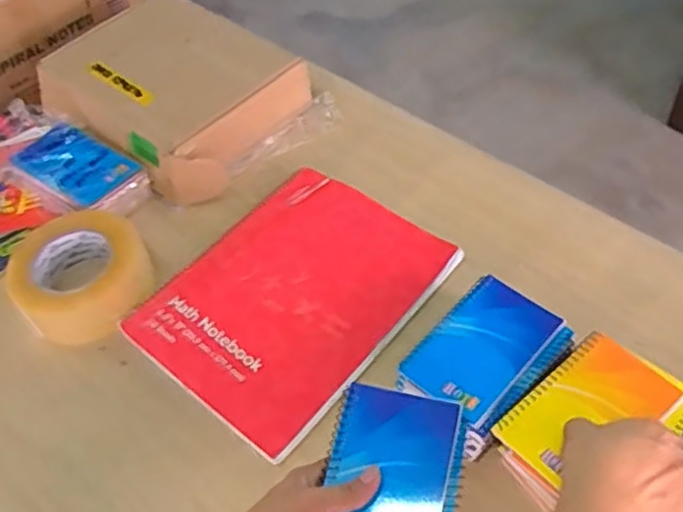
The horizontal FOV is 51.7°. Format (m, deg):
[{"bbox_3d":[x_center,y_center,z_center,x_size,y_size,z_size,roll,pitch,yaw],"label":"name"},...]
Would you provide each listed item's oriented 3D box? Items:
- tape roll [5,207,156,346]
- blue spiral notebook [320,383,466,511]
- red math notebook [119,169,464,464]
[{"bbox_3d":[-0.260,0.014,0.695,0.129,0.048,0.129,-3,51,3],"label":"tape roll"},{"bbox_3d":[0.033,0.156,0.473,0.088,0.017,0.131,7,65,12],"label":"blue spiral notebook"},{"bbox_3d":[-0.046,0.036,0.681,0.209,0.014,0.266,32,61,27],"label":"red math notebook"}]

